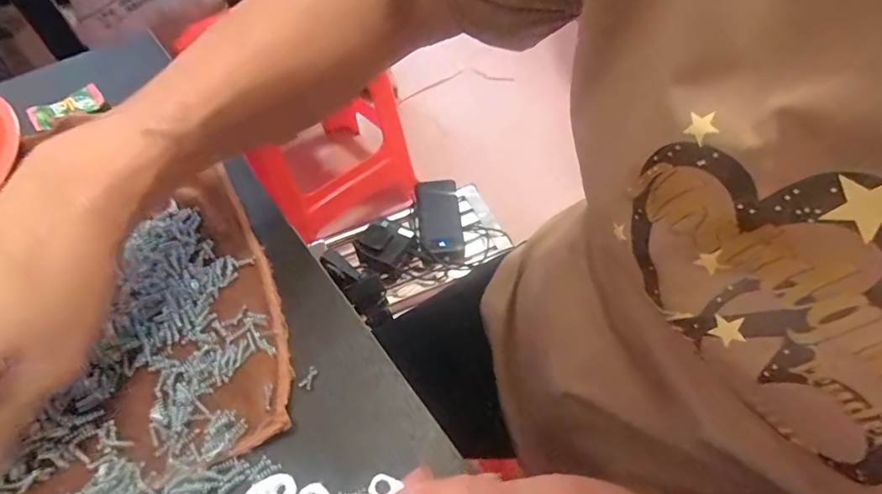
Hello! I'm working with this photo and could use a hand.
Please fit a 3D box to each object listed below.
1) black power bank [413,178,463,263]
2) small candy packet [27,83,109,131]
[{"bbox_3d":[-0.002,-0.048,0.830,0.072,0.022,0.169,-7,55,-3],"label":"black power bank"},{"bbox_3d":[-0.278,-0.105,0.362,0.024,0.008,0.049,37,64,24],"label":"small candy packet"}]

